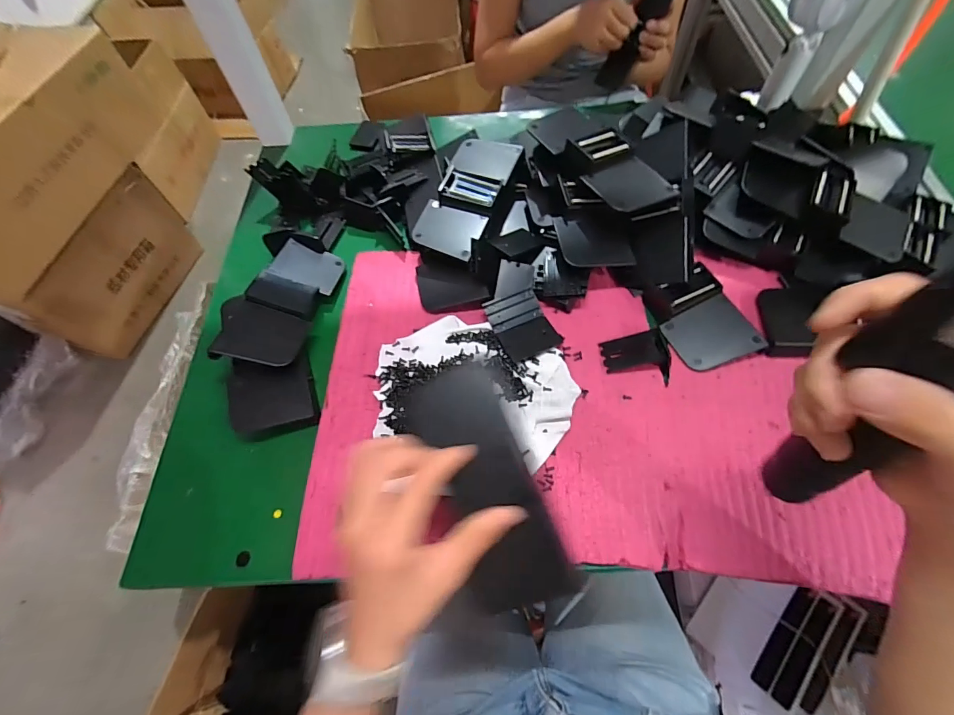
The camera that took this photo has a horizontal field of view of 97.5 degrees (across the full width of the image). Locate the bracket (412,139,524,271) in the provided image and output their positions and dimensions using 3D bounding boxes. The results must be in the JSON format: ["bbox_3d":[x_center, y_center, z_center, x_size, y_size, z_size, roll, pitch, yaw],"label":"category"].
[{"bbox_3d":[-0.010,-0.178,0.450,0.078,0.024,0.171,15,64,11],"label":"bracket"}]

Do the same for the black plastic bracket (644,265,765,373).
[{"bbox_3d":[0.217,-0.038,0.406,0.068,0.024,0.096,-20,63,-7],"label":"black plastic bracket"}]

